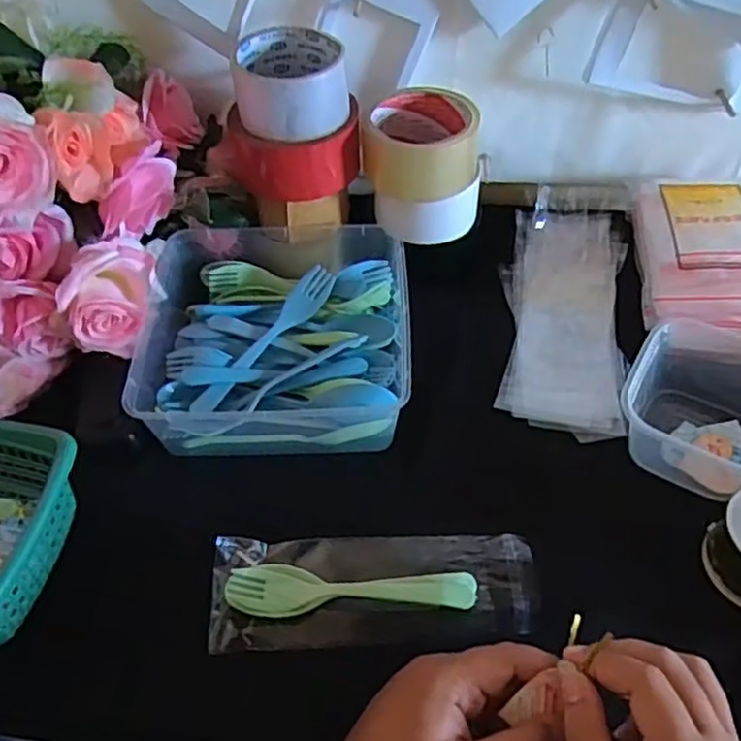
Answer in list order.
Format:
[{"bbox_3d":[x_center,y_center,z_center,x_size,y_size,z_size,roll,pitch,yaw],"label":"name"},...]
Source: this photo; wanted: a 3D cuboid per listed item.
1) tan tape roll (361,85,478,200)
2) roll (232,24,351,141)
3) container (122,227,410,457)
[{"bbox_3d":[0.041,-0.186,0.576,0.089,0.059,0.075,0,48,2],"label":"tan tape roll"},{"bbox_3d":[-0.062,-0.224,0.547,0.087,0.047,0.089,-1,48,1],"label":"roll"},{"bbox_3d":[-0.073,-0.038,0.569,0.202,0.060,0.218,-2,48,1],"label":"container"}]

